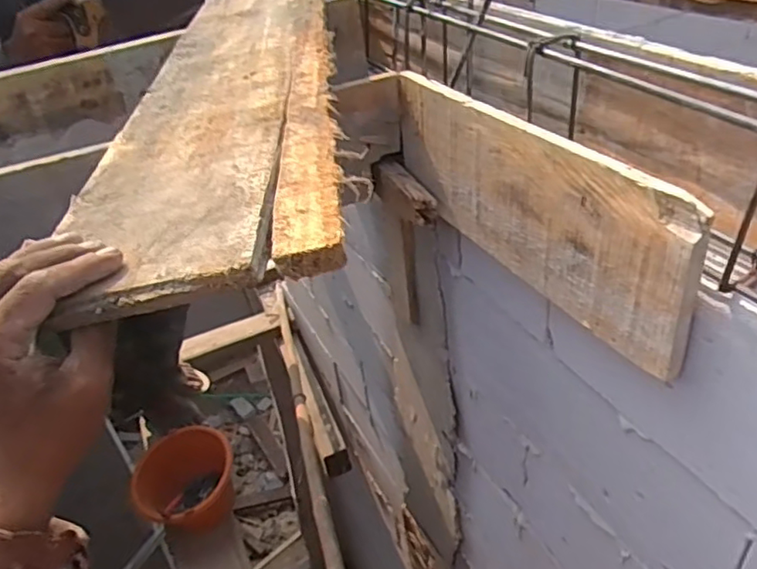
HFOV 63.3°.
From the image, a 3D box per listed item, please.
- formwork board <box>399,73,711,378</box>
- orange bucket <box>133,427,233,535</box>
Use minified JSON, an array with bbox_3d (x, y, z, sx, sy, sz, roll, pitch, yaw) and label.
[{"bbox_3d":[0.146,-0.103,0.681,0.024,0.171,0.483,-20,38,-17],"label":"formwork board"},{"bbox_3d":[-0.469,0.493,1.510,0.232,0.154,0.211,-5,36,3],"label":"orange bucket"}]

